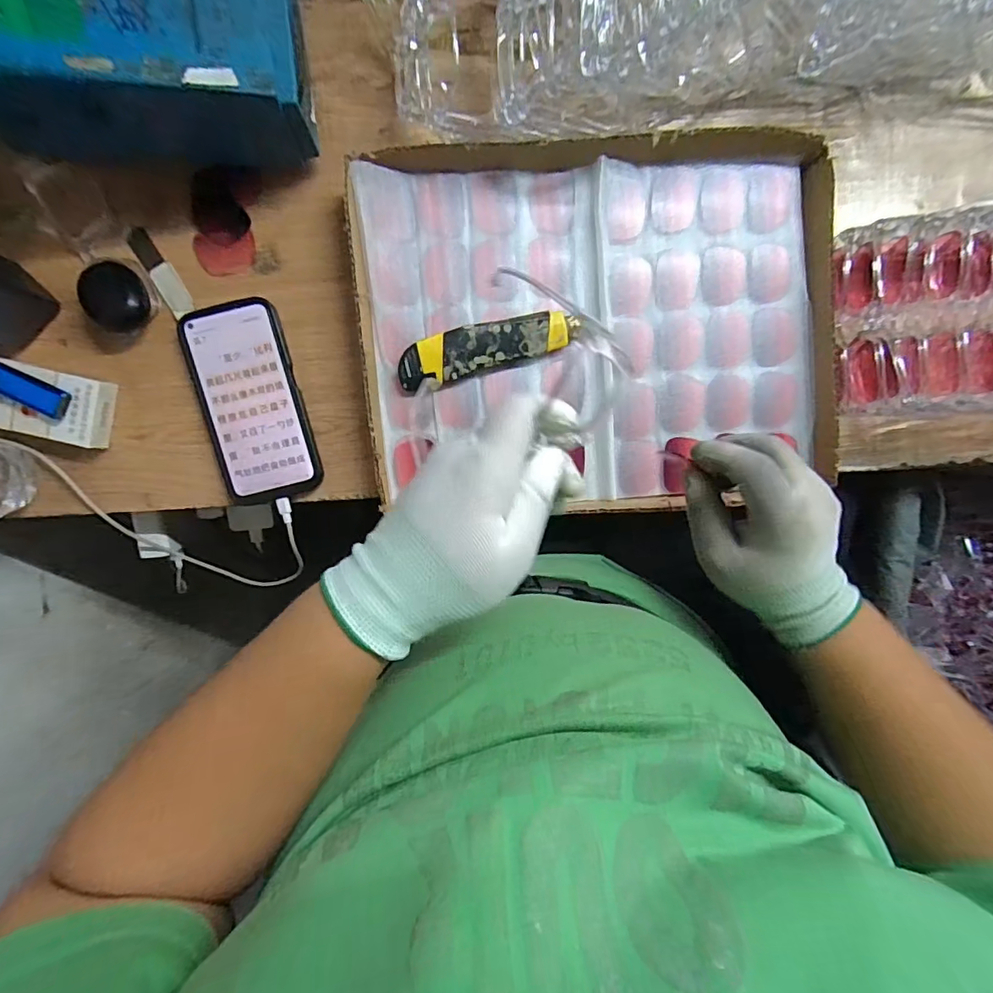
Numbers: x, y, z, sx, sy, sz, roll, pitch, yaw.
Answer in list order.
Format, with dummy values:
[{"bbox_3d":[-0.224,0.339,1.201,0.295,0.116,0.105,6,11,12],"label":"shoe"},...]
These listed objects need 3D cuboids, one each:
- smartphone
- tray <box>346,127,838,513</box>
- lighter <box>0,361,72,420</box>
[{"bbox_3d":[-0.207,-0.080,0.423,0.081,0.013,0.164,-14,97,0],"label":"smartphone"},{"bbox_3d":[0.082,-0.137,0.412,0.377,0.037,0.285,-2,94,-1],"label":"tray"},{"bbox_3d":[-0.381,-0.088,0.395,0.078,0.010,0.026,27,96,-6],"label":"lighter"}]

